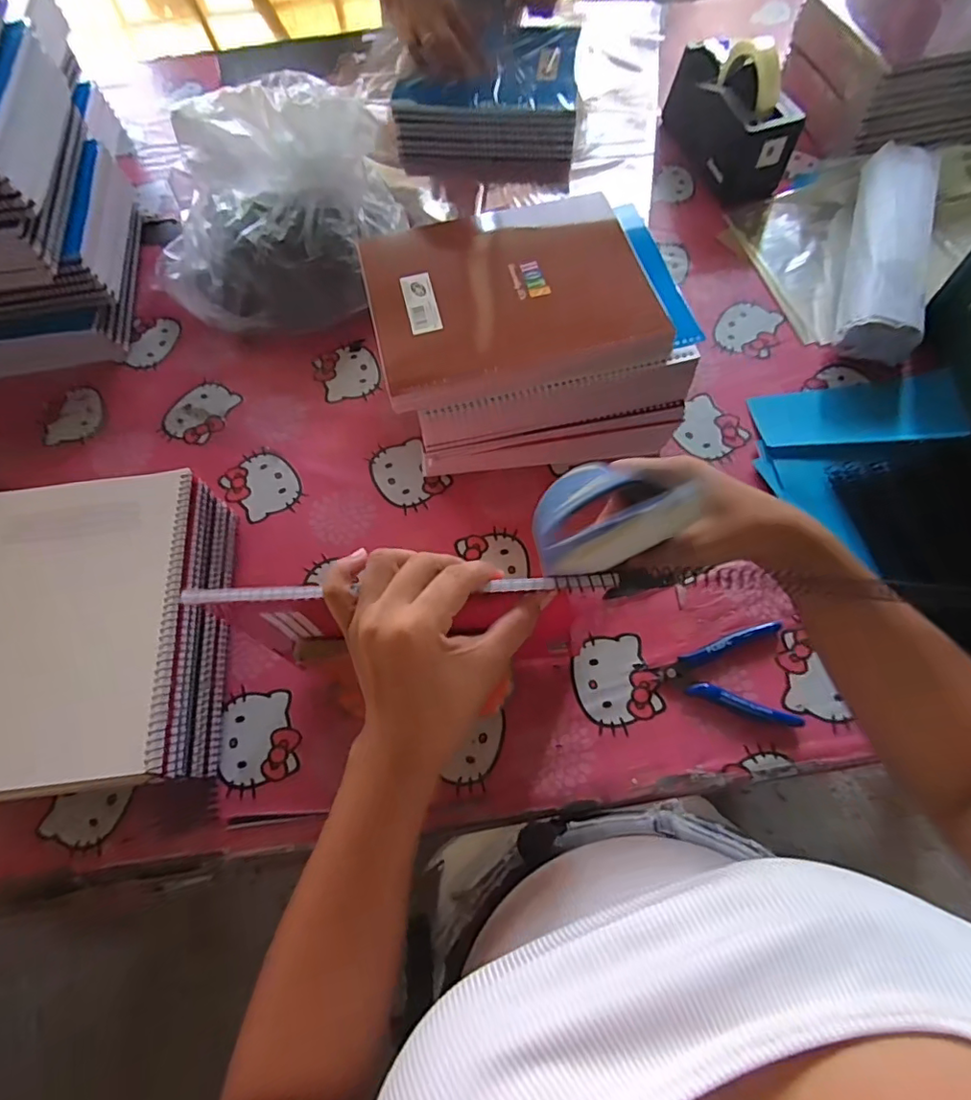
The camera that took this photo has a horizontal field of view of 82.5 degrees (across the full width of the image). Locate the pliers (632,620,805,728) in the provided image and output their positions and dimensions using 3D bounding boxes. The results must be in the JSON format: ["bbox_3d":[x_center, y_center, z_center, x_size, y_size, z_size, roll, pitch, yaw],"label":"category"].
[{"bbox_3d":[0.198,0.106,0.479,0.121,0.015,0.083,1,66,4],"label":"pliers"}]

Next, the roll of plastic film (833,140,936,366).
[{"bbox_3d":[0.456,-0.341,0.634,0.083,0.069,0.298,14,67,9],"label":"roll of plastic film"}]

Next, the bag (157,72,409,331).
[{"bbox_3d":[-0.255,-0.393,0.634,0.290,0.181,0.252,36,74,16],"label":"bag"}]

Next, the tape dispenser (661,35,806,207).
[{"bbox_3d":[0.311,-0.562,0.706,0.090,0.120,0.199,-13,66,-3],"label":"tape dispenser"}]

